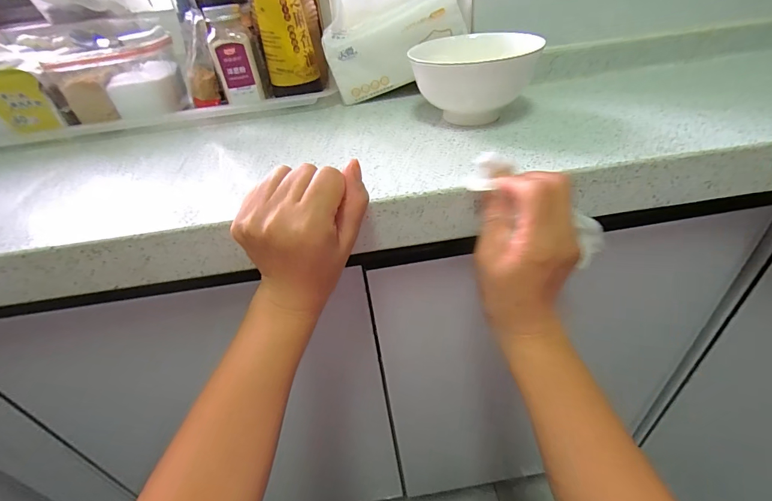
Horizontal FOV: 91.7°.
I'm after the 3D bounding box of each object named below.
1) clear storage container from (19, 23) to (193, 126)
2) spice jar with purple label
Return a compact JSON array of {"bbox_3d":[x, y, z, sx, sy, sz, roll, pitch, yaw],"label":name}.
[{"bbox_3d":[-0.333,-0.224,0.478,0.151,0.106,0.104,-10,38,-3],"label":"clear storage container"},{"bbox_3d":[-0.188,-0.239,0.462,0.048,0.101,0.034,-20,42,-15],"label":"spice jar with purple label"}]

